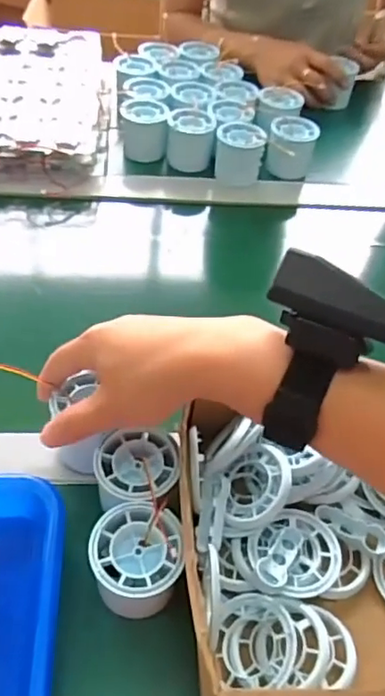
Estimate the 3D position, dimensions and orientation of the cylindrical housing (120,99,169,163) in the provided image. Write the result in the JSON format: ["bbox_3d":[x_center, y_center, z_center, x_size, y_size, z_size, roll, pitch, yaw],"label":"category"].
[{"bbox_3d":[-0.057,-0.258,0.681,0.051,0.054,0.047,2,50,-3],"label":"cylindrical housing"}]

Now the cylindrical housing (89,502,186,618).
[{"bbox_3d":[-0.034,0.131,0.352,0.050,0.055,0.053,2,50,-3],"label":"cylindrical housing"}]

